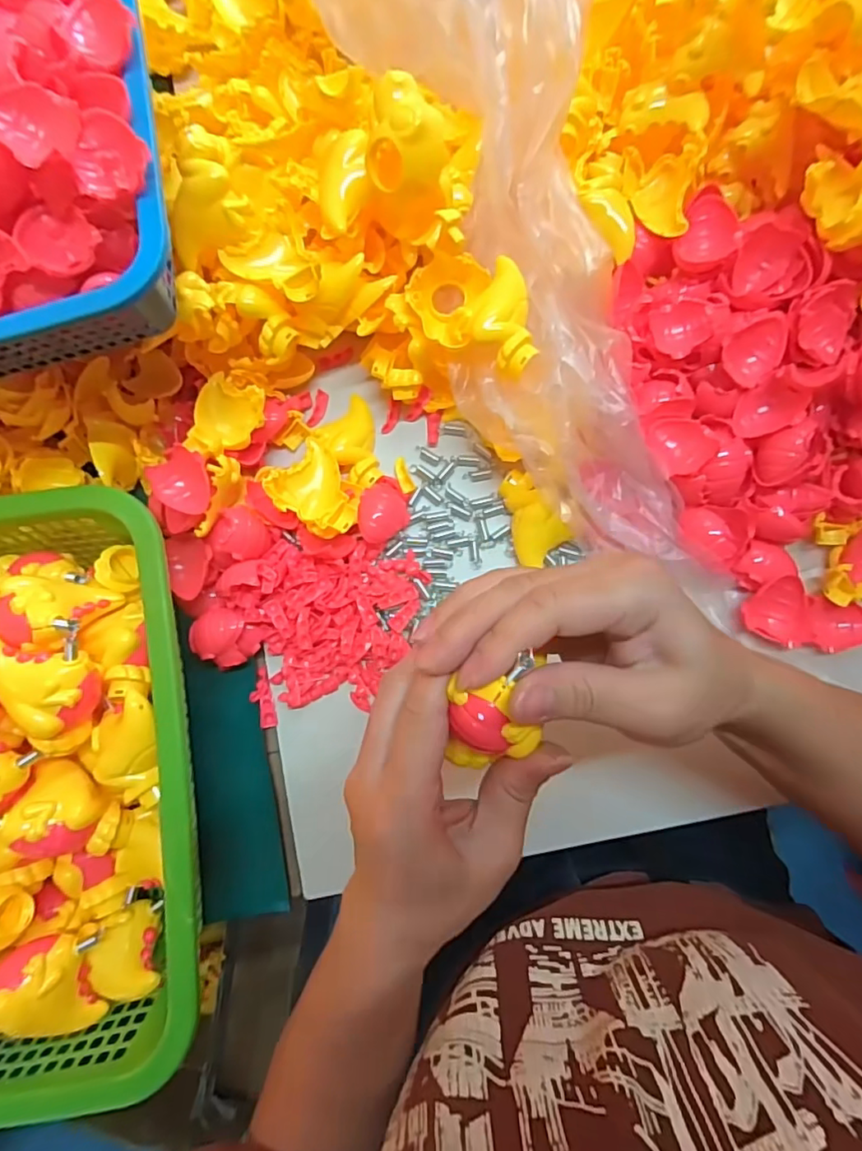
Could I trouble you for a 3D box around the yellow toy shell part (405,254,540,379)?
[{"bbox_3d":[0.032,-0.174,0.352,0.097,0.030,0.060,32,85,6],"label":"yellow toy shell part"}]

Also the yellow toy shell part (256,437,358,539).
[{"bbox_3d":[-0.082,-0.059,0.387,0.050,0.026,0.068,-41,83,-3],"label":"yellow toy shell part"}]

